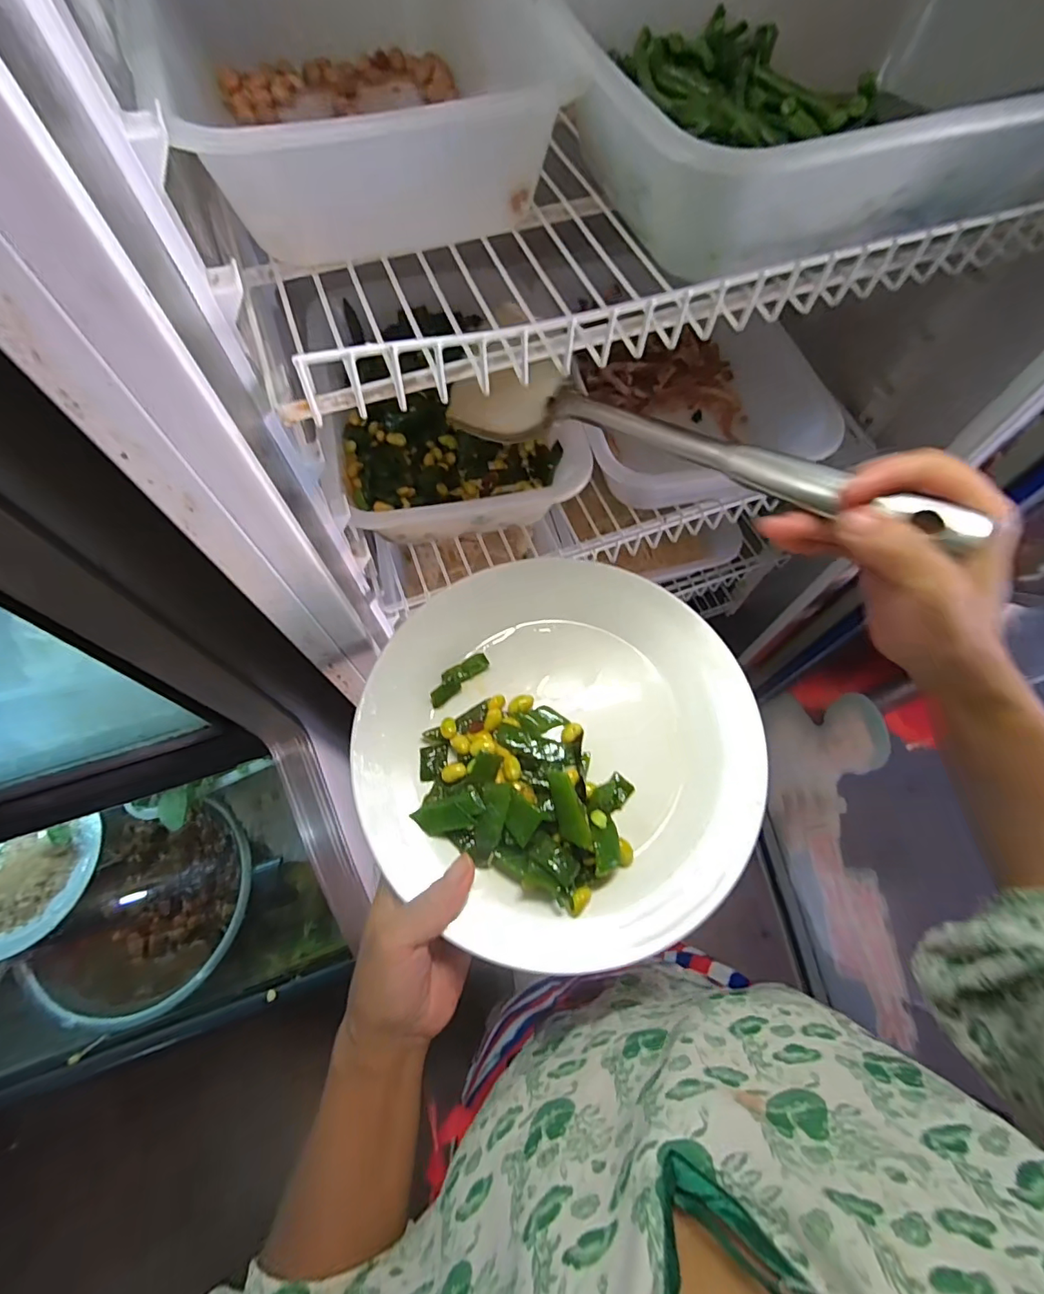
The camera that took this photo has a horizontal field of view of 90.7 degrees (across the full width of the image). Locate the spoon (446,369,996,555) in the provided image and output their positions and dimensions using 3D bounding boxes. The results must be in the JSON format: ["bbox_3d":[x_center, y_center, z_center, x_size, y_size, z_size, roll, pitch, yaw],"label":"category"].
[{"bbox_3d":[0.086,-0.129,0.333,0.345,0.034,0.056,32,69,32],"label":"spoon"}]

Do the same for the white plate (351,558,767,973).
[{"bbox_3d":[0.023,0.055,0.322,0.241,0.024,0.234,0,66,0],"label":"white plate"}]

